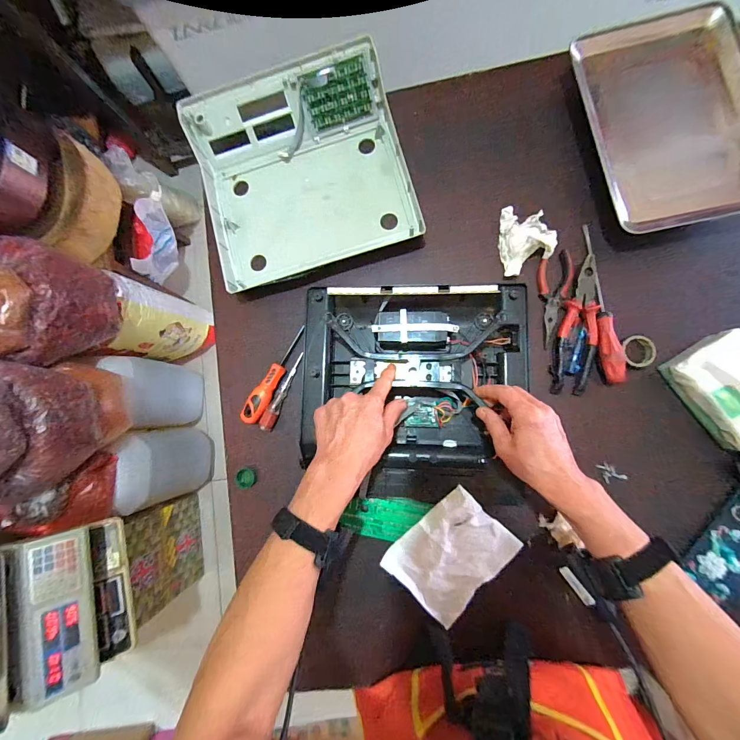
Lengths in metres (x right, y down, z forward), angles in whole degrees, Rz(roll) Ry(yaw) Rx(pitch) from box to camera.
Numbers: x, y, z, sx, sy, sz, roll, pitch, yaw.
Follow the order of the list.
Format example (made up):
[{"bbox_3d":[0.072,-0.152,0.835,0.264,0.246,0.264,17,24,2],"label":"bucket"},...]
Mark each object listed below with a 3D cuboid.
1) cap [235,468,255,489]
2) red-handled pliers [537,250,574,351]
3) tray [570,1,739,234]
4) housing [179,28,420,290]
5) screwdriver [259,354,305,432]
[{"bbox_3d":[-0.202,0.176,0.566,0.028,0.008,0.032,-5,83,6],"label":"cap"},{"bbox_3d":[0.287,-0.112,0.543,0.045,0.016,0.149,3,84,6],"label":"red-handled pliers"},{"bbox_3d":[0.460,-0.379,0.529,0.257,0.039,0.338,-10,83,5],"label":"tray"},{"bbox_3d":[-0.113,-0.331,0.589,0.343,0.074,0.328,-15,82,4],"label":"housing"},{"bbox_3d":[-0.142,0.036,0.575,0.020,0.018,0.136,25,87,8],"label":"screwdriver"}]

